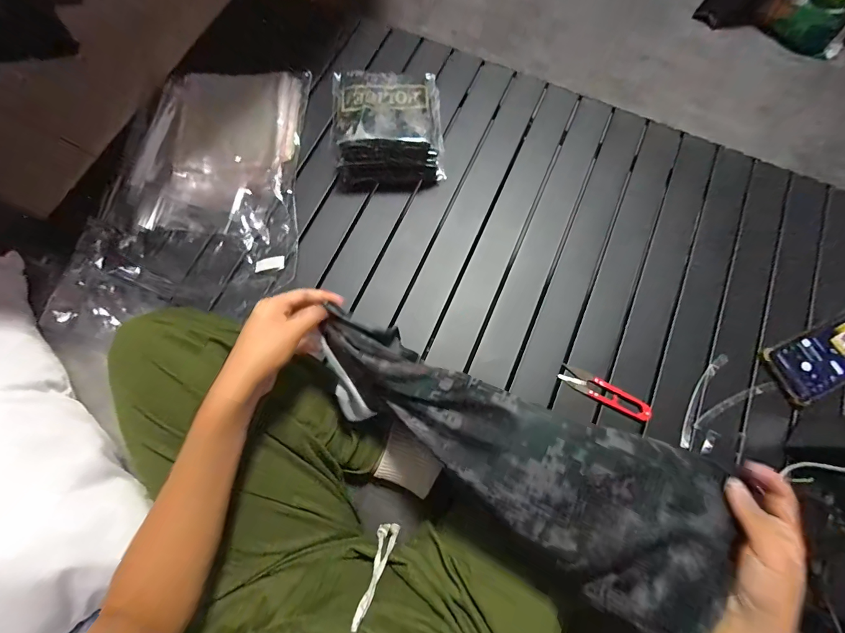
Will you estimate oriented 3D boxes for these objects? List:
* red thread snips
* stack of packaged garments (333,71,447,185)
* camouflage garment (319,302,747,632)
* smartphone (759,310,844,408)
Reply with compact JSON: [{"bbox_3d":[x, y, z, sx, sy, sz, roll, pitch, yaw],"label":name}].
[{"bbox_3d":[0.236,0.099,0.494,0.117,0.011,0.027,28,75,7],"label":"red thread snips"},{"bbox_3d":[-0.048,-0.270,0.559,0.150,0.085,0.143,-7,74,-3],"label":"stack of packaged garments"},{"bbox_3d":[0.075,0.125,0.359,0.395,0.089,0.137,29,75,16],"label":"camouflage garment"},{"bbox_3d":[0.544,0.051,0.510,0.177,0.015,0.082,-24,75,-8],"label":"smartphone"}]

